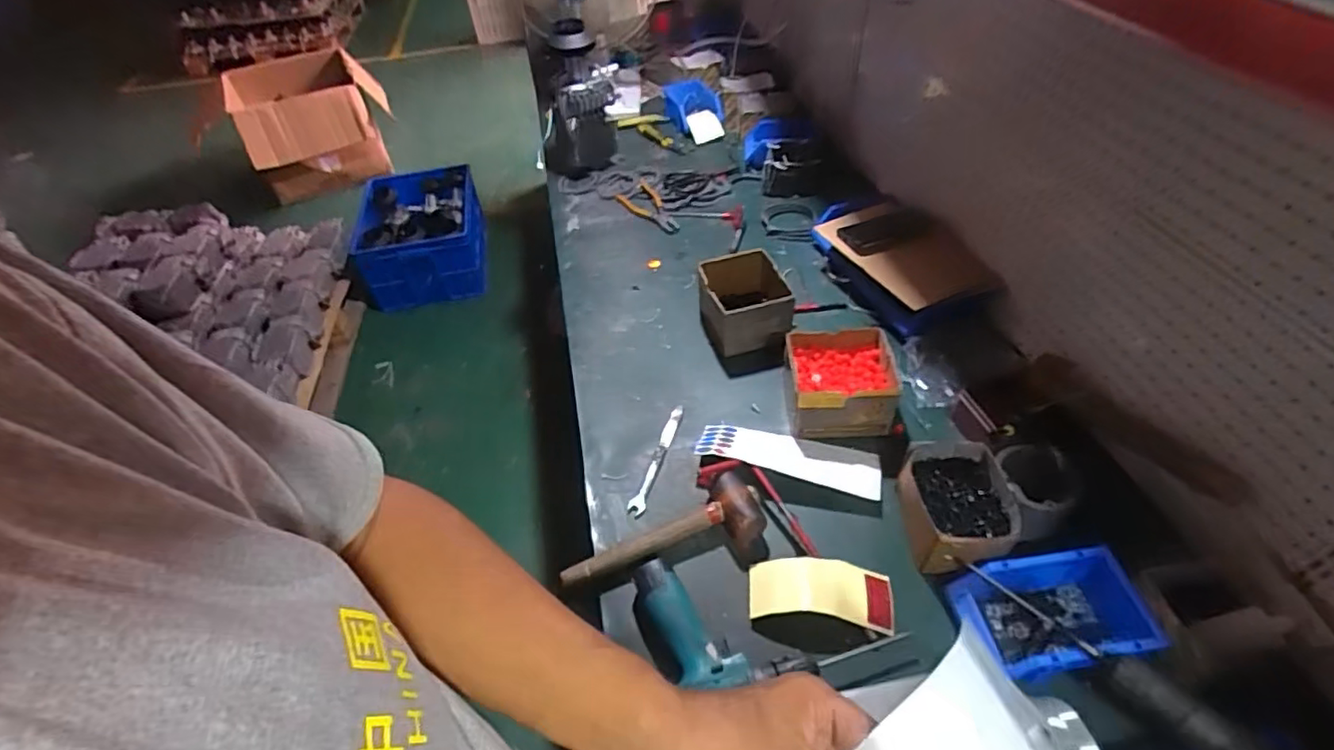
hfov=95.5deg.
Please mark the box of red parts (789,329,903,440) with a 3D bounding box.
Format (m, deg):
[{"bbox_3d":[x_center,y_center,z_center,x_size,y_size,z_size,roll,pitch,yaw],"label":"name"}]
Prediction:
[{"bbox_3d":[0.263,0.013,0.934,0.149,0.095,0.139,-3,47,3],"label":"box of red parts"}]

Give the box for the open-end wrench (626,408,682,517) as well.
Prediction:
[{"bbox_3d":[-0.017,0.125,0.918,0.027,0.010,0.201,10,49,15],"label":"open-end wrench"}]

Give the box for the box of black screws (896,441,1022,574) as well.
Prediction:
[{"bbox_3d":[0.368,0.174,0.784,0.131,0.081,0.152,-3,47,4],"label":"box of black screws"}]

